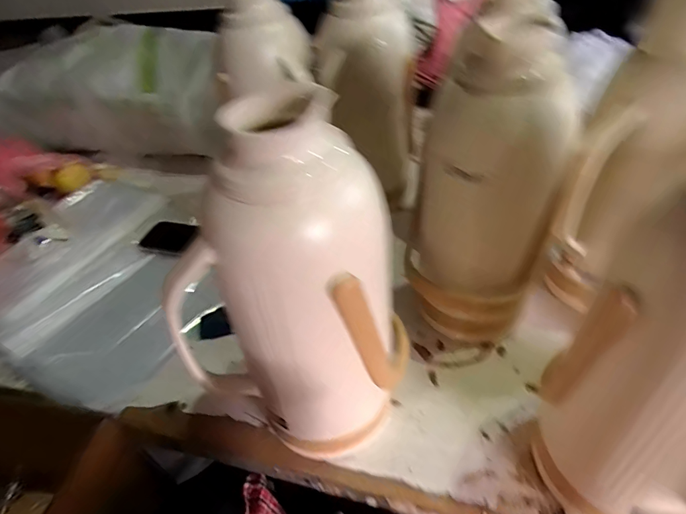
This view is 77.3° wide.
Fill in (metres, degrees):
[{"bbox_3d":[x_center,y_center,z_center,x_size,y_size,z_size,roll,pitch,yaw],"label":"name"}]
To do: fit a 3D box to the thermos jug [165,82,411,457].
[{"bbox_3d":[-0.038,0.051,0.371,0.170,0.328,0.115,-36,49,-28],"label":"thermos jug"}]

